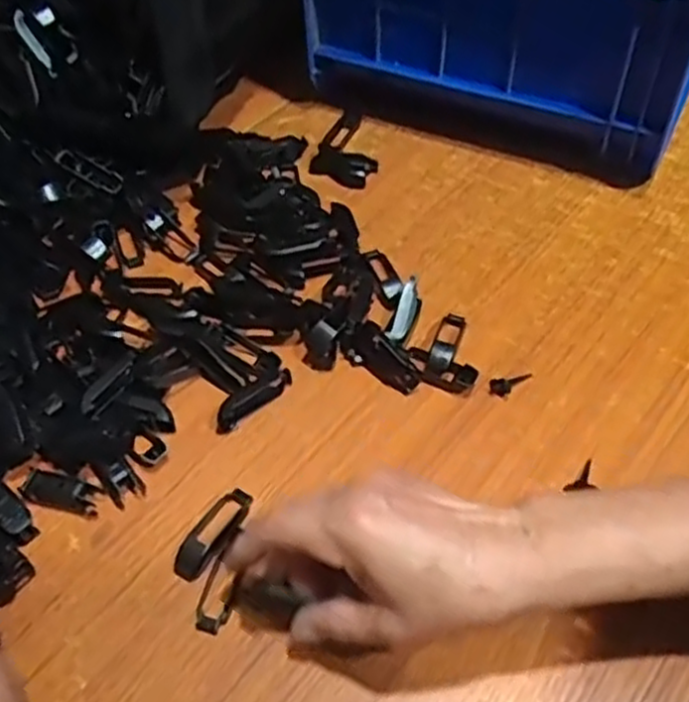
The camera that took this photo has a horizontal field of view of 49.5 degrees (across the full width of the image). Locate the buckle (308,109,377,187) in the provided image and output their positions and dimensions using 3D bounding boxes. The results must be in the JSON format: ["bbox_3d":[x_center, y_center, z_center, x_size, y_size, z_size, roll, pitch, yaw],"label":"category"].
[{"bbox_3d":[0.006,-0.175,0.635,0.054,0.013,0.091,13,53,12],"label":"buckle"}]

